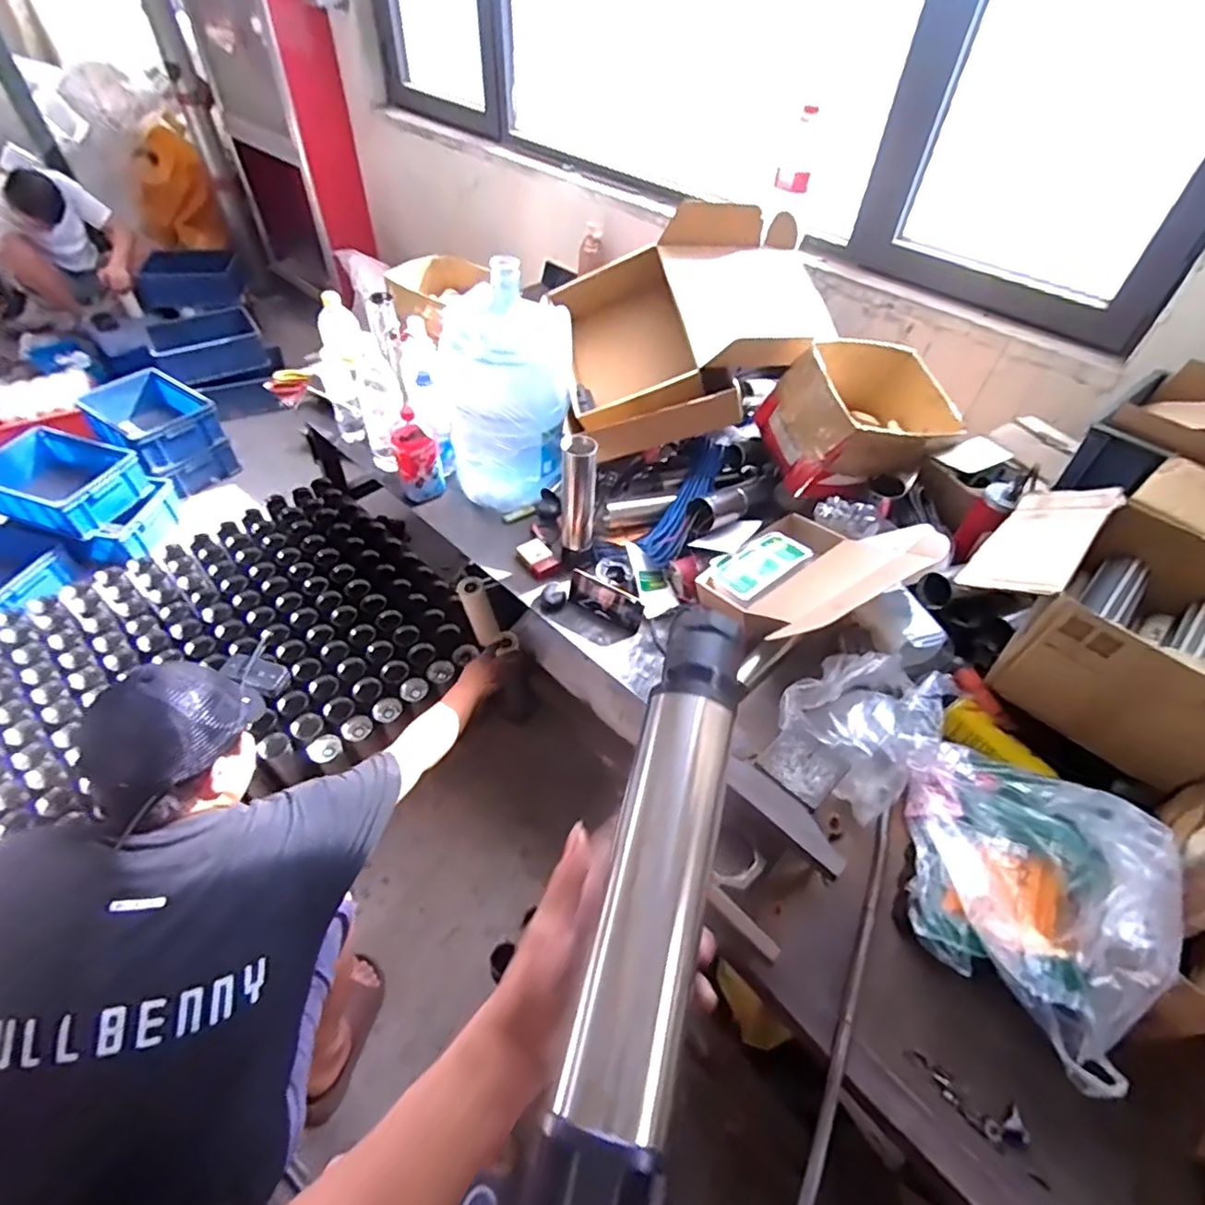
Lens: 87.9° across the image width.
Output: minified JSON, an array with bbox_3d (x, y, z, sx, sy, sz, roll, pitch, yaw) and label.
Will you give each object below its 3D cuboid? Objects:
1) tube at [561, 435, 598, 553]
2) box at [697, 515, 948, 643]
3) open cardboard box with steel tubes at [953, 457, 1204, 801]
[{"bbox_3d":[-0.047,-0.209,1.215,0.067,0.225,0.054,5,50,2],"label":"tube"},{"bbox_3d":[0.378,-0.057,1.088,0.373,0.106,0.316,-34,36,-13],"label":"box"},{"bbox_3d":[0.779,-0.025,0.858,0.403,0.270,0.417,-34,59,-27],"label":"open cardboard box with steel tubes"}]

